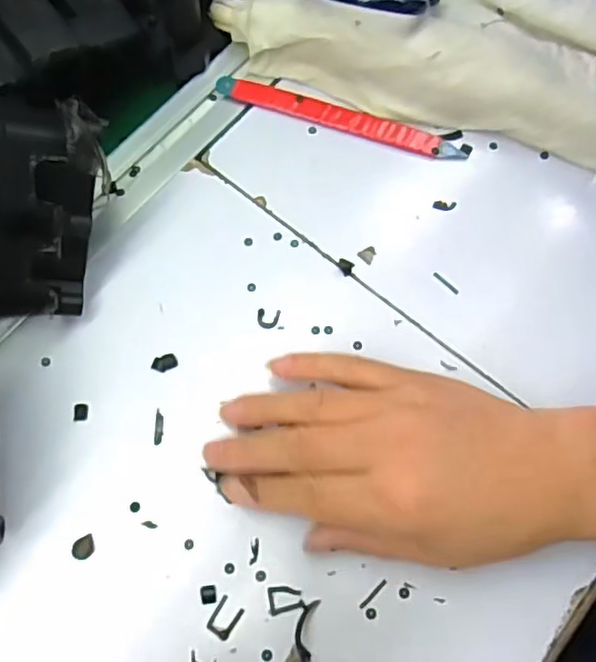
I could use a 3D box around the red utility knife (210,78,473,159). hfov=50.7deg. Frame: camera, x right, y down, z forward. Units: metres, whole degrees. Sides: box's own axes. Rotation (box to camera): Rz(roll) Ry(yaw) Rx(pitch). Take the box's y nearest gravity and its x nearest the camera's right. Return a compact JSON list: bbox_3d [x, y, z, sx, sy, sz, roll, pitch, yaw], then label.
[{"bbox_3d":[0.024,-0.126,0.370,0.149,0.004,0.015,19,73,7],"label":"red utility knife"}]

